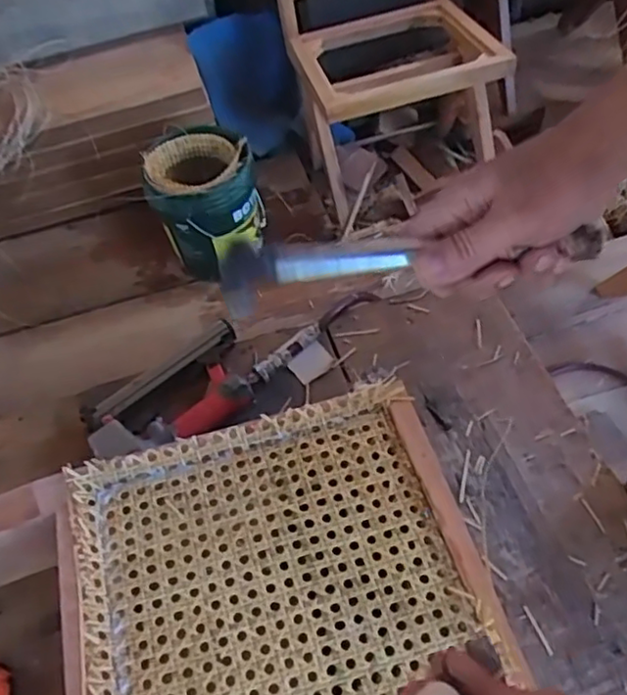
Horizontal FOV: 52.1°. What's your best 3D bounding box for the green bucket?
[{"bbox_3d":[-0.288,-0.411,1.731,0.273,0.315,0.291,-2,54,3],"label":"green bucket"}]

